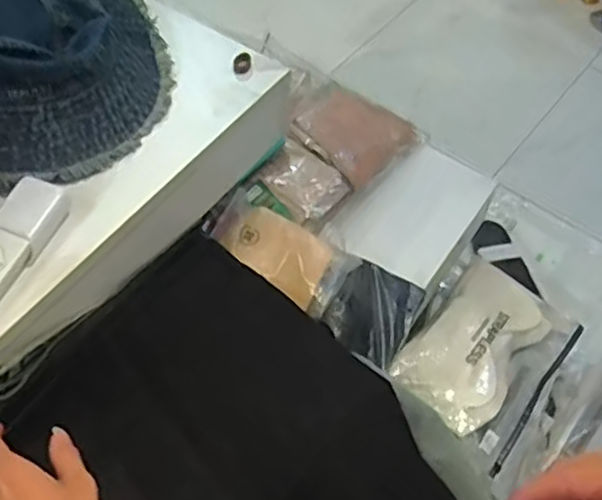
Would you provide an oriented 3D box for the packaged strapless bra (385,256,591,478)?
[{"bbox_3d":[0.291,0.159,1.061,0.211,0.062,0.311,44,55,6],"label":"packaged strapless bra"}]

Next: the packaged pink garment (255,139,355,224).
[{"bbox_3d":[0.005,-0.100,0.980,0.118,0.028,0.092,35,62,21],"label":"packaged pink garment"}]

